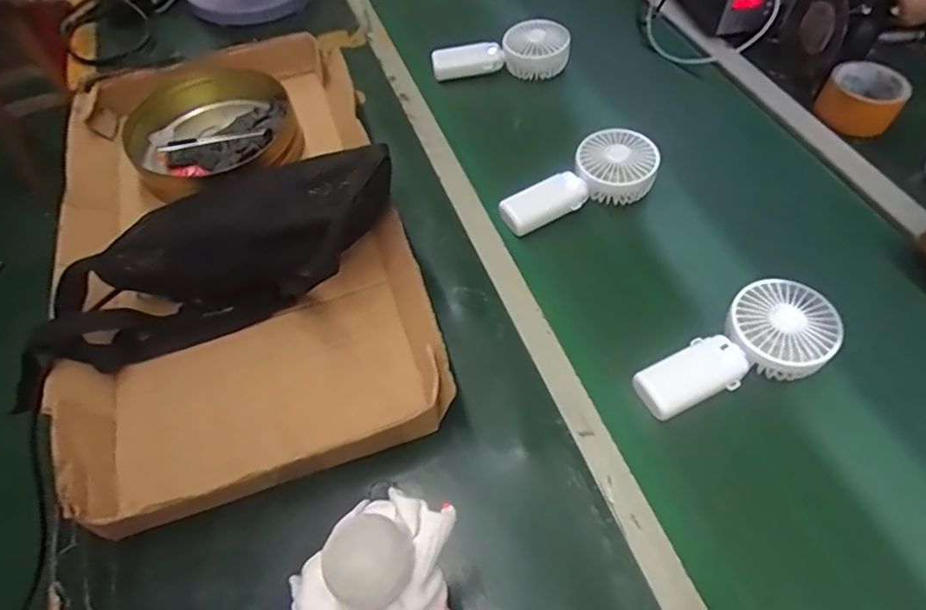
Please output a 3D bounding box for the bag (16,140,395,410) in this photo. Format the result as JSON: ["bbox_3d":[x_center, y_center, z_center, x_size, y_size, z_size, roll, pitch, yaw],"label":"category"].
[{"bbox_3d":[-0.240,-0.042,0.542,0.379,0.099,0.141,-28,57,-2],"label":"bag"}]

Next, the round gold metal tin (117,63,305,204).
[{"bbox_3d":[-0.299,-0.204,0.684,0.199,0.058,0.207,-1,54,2],"label":"round gold metal tin"}]

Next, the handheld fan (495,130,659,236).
[{"bbox_3d":[0.127,-0.134,0.635,0.182,0.047,0.079,-25,57,-15],"label":"handheld fan"}]

